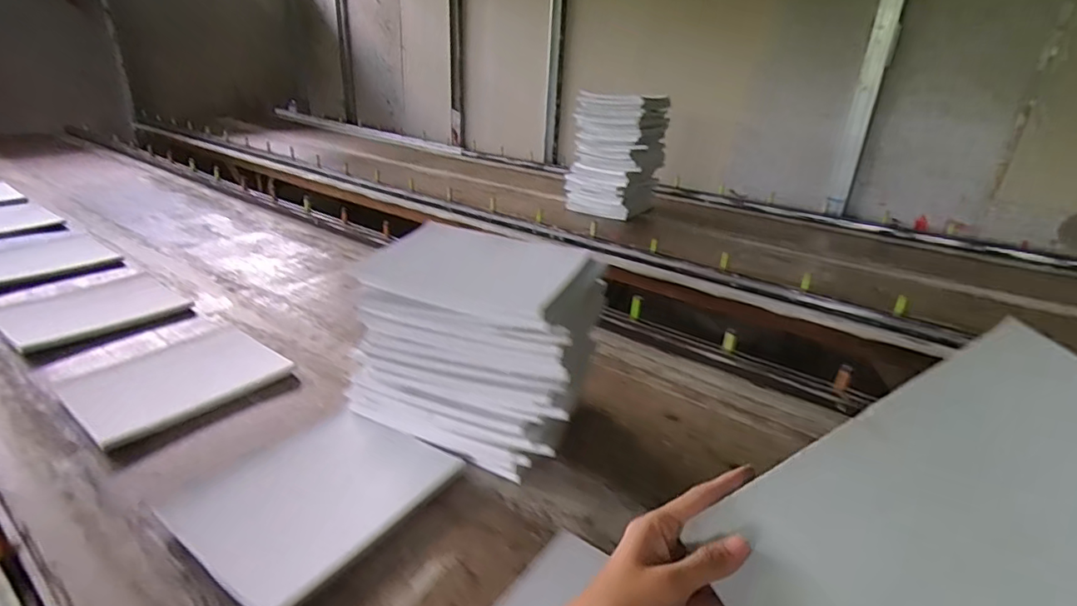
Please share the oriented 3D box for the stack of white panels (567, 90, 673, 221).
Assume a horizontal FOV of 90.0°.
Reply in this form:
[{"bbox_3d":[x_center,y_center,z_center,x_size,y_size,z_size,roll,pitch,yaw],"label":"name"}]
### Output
[{"bbox_3d":[0.262,-0.509,1.848,0.279,0.380,0.273,14,27,21],"label":"stack of white panels"}]

